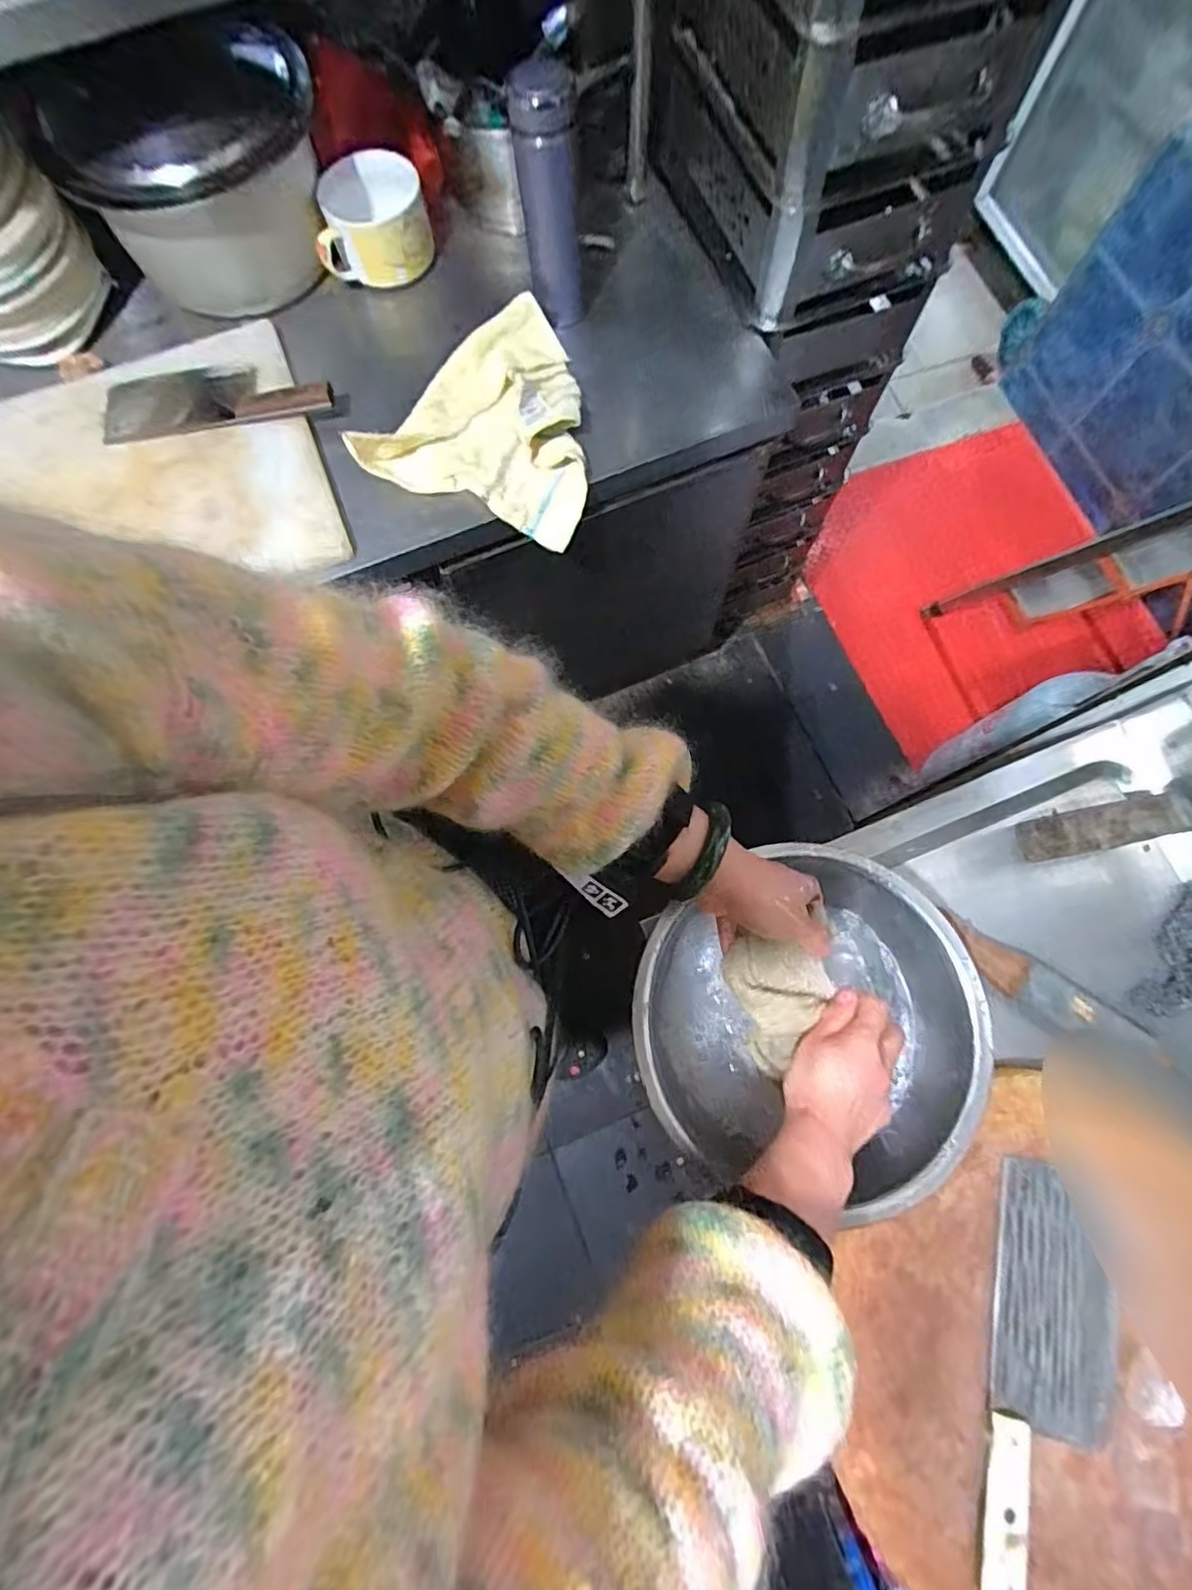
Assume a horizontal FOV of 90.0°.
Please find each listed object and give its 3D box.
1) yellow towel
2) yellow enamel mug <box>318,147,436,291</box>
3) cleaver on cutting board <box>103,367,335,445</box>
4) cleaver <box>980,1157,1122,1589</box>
[{"bbox_3d":[-0.125,-0.485,0.766,0.273,0.073,0.285,15,77,5],"label":"yellow towel"},{"bbox_3d":[-0.304,-0.782,0.812,0.147,0.095,0.148,-13,76,-2],"label":"yellow enamel mug"},{"bbox_3d":[-0.484,-0.510,0.763,0.303,0.038,0.115,-8,76,0],"label":"cleaver on cutting board"},{"bbox_3d":[0.366,0.459,0.469,0.101,0.020,0.287,14,77,5],"label":"cleaver"}]

